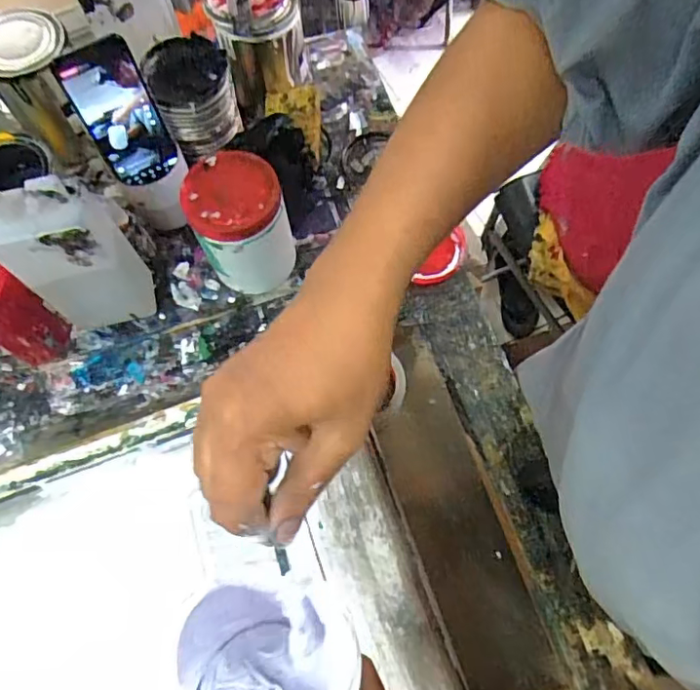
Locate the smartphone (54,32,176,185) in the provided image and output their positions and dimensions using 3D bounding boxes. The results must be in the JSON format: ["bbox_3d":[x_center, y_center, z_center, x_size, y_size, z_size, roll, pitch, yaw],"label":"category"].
[{"bbox_3d":[-0.247,-0.245,0.600,0.078,0.156,0.008,-25,56,-7],"label":"smartphone"}]

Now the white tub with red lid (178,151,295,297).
[{"bbox_3d":[-0.119,-0.127,0.636,0.097,0.159,0.095,-1,68,2],"label":"white tub with red lid"}]

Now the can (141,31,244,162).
[{"bbox_3d":[-0.189,-0.304,0.671,0.090,0.101,0.088,-1,68,2],"label":"can"}]

